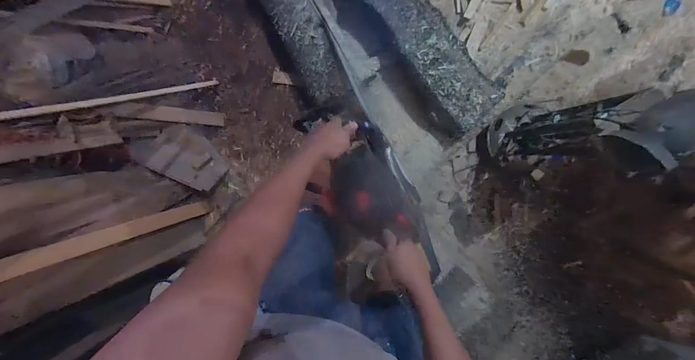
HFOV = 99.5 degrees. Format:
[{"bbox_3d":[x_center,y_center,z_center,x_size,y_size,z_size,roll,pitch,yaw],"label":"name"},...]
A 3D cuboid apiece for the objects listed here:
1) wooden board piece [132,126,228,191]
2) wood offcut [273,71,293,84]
[{"bbox_3d":[-0.644,-0.102,1.168,0.316,0.018,0.204,26,70,-11],"label":"wooden board piece"},{"bbox_3d":[-0.273,-0.427,1.233,0.085,0.012,0.046,9,96,8],"label":"wood offcut"}]

